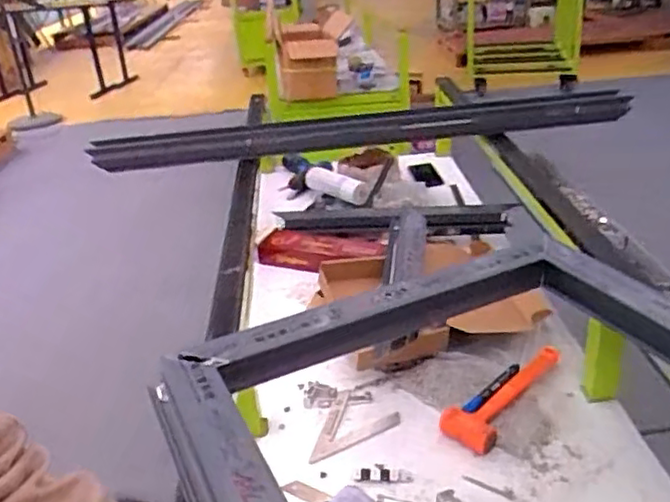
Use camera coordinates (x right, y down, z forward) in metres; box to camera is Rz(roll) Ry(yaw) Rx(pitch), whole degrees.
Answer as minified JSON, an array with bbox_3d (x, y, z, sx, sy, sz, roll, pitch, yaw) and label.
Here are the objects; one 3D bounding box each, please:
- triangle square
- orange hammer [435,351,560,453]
[{"bbox_3d":[0.016,0.284,1.046,0.108,0.012,0.158,15,33,34],"label":"triangle square"},{"bbox_3d":[0.281,0.216,1.076,0.074,0.038,0.295,18,35,38],"label":"orange hammer"}]

